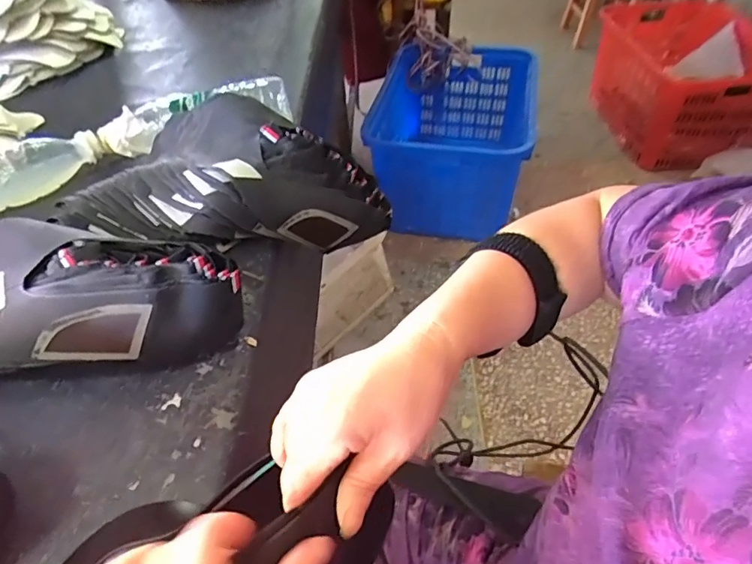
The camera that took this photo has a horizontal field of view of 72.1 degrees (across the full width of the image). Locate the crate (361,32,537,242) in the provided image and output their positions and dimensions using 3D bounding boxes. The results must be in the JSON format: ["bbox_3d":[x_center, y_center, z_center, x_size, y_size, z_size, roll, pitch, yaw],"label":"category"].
[{"bbox_3d":[0.240,-0.451,1.612,0.443,0.354,0.624,7,47,11],"label":"crate"}]

